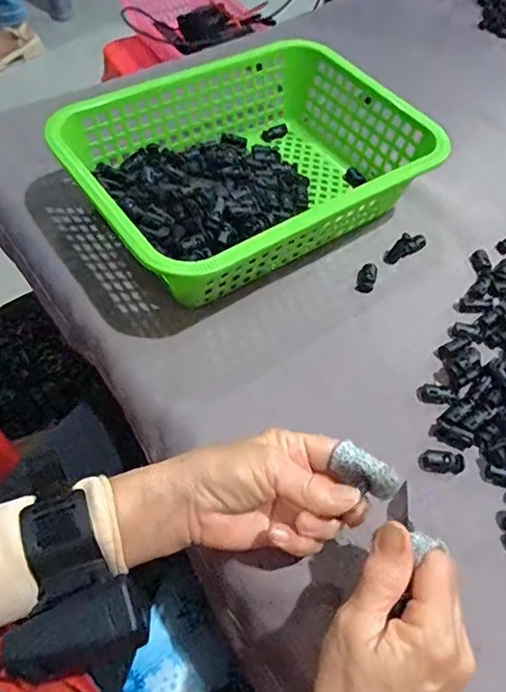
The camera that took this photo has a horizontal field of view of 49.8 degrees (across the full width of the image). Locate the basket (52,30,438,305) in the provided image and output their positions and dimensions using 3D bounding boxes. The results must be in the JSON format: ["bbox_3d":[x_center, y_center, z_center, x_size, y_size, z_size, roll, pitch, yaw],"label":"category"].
[{"bbox_3d":[-0.001,-0.157,0.490,0.286,0.082,0.216,-30,64,-22],"label":"basket"}]

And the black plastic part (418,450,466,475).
[{"bbox_3d":[0.134,0.082,0.385,0.032,0.006,0.014,9,56,1],"label":"black plastic part"}]

